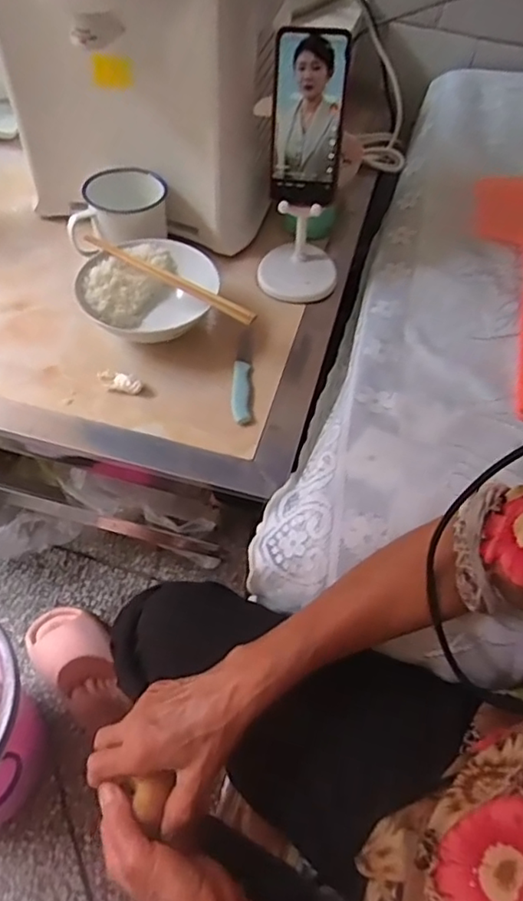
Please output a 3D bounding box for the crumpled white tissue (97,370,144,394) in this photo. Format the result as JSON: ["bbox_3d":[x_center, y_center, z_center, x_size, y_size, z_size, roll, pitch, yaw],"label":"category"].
[{"bbox_3d":[-0.152,-0.074,0.631,0.052,0.015,0.020,18,56,11],"label":"crumpled white tissue"}]

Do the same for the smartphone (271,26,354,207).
[{"bbox_3d":[0.047,-0.342,0.619,0.073,0.160,0.012,9,34,8],"label":"smartphone"}]

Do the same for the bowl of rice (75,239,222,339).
[{"bbox_3d":[-0.127,-0.169,0.670,0.150,0.057,0.141,3,55,1],"label":"bowl of rice"}]

